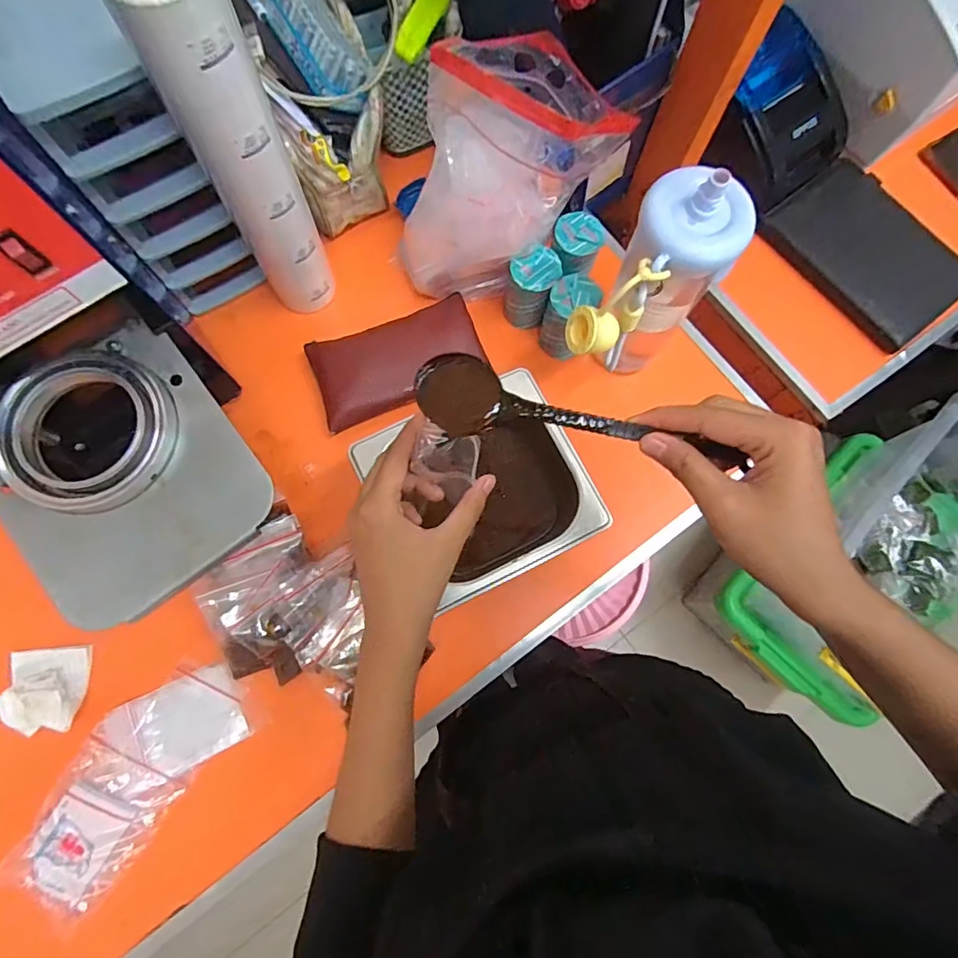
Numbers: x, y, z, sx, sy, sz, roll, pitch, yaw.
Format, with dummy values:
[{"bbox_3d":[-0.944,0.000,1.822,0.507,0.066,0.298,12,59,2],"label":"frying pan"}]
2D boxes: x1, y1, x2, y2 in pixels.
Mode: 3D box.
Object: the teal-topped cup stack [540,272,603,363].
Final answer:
[{"bbox_3d":[0.091,-0.166,0.542,0.046,0.090,0.049,36,79,6],"label":"teal-topped cup stack"}]

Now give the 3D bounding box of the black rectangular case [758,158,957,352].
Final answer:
[{"bbox_3d":[0.441,-0.258,0.585,0.141,0.029,0.203,-37,81,-9],"label":"black rectangular case"}]

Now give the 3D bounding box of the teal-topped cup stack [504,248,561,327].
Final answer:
[{"bbox_3d":[0.053,-0.196,0.539,0.048,0.097,0.044,17,77,2],"label":"teal-topped cup stack"}]

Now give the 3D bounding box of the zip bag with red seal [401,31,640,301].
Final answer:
[{"bbox_3d":[0.022,-0.273,0.484,0.192,0.215,0.102,-26,79,-7],"label":"zip bag with red seal"}]

